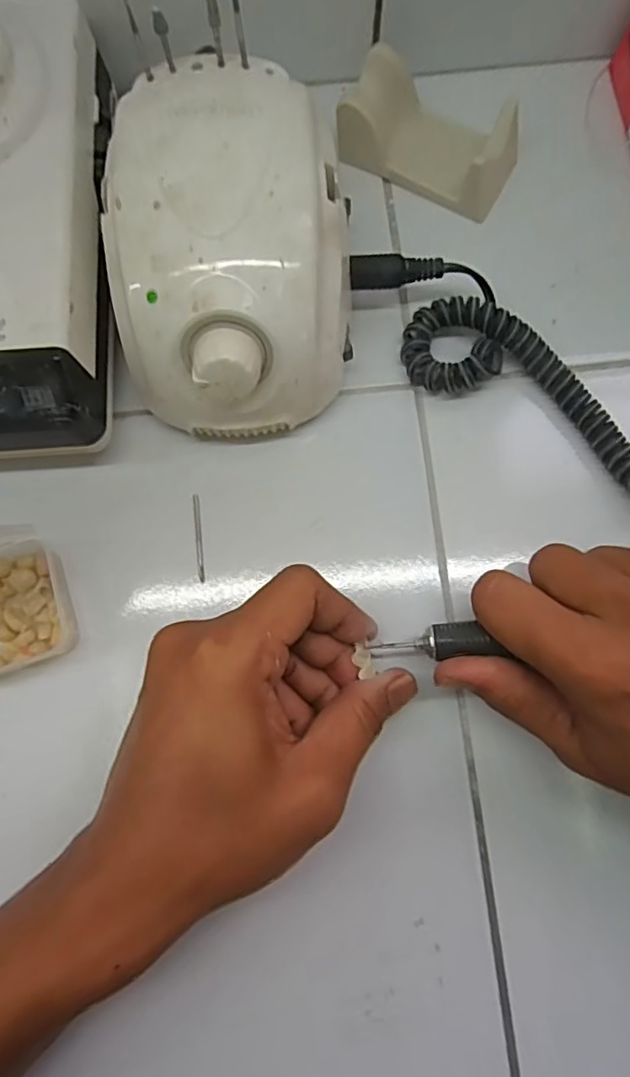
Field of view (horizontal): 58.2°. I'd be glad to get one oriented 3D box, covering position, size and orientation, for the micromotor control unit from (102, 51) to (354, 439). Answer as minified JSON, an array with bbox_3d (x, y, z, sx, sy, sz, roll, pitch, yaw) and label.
[{"bbox_3d":[-0.037,-0.126,0.253,0.099,0.068,0.136,3,78,1],"label":"micromotor control unit"}]

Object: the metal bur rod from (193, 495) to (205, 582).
[{"bbox_3d":[-0.057,0.000,0.277,0.004,0.004,0.044,-6,78,-1],"label":"metal bur rod"}]

